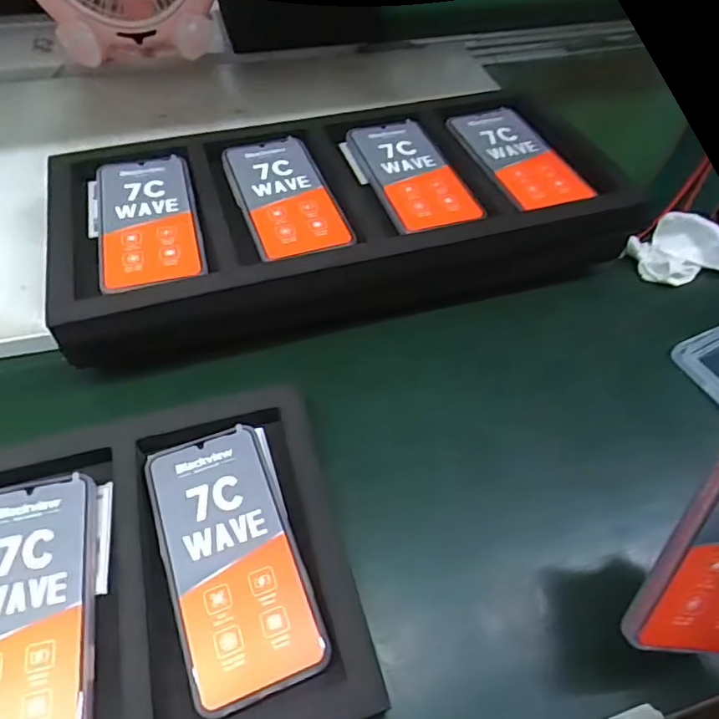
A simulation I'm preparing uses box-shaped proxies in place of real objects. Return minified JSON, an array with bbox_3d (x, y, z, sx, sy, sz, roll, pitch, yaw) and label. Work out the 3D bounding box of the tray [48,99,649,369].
[{"bbox_3d":[-0.015,-0.134,0.510,0.478,0.078,0.225,-12,52,-12],"label":"tray"}]

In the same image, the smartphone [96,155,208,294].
[{"bbox_3d":[-0.177,-0.119,0.466,0.078,0.012,0.162,-12,52,-12],"label":"smartphone"}]

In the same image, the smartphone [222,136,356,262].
[{"bbox_3d":[-0.067,-0.145,0.488,0.078,0.005,0.168,-15,53,-14],"label":"smartphone"}]

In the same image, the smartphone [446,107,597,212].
[{"bbox_3d":[0.152,-0.192,0.526,0.083,0.008,0.167,-11,52,-11],"label":"smartphone"}]

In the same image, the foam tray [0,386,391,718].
[{"bbox_3d":[-0.243,0.158,0.320,0.477,0.030,0.217,-11,52,-11],"label":"foam tray"}]

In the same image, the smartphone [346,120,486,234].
[{"bbox_3d":[0.048,-0.171,0.511,0.076,0.007,0.167,-13,53,-13],"label":"smartphone"}]

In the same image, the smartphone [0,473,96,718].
[{"bbox_3d":[-0.198,0.151,0.326,0.077,0.016,0.164,-10,52,-11],"label":"smartphone"}]

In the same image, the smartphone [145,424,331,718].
[{"bbox_3d":[-0.080,0.119,0.346,0.078,0.008,0.163,-17,54,-16],"label":"smartphone"}]

